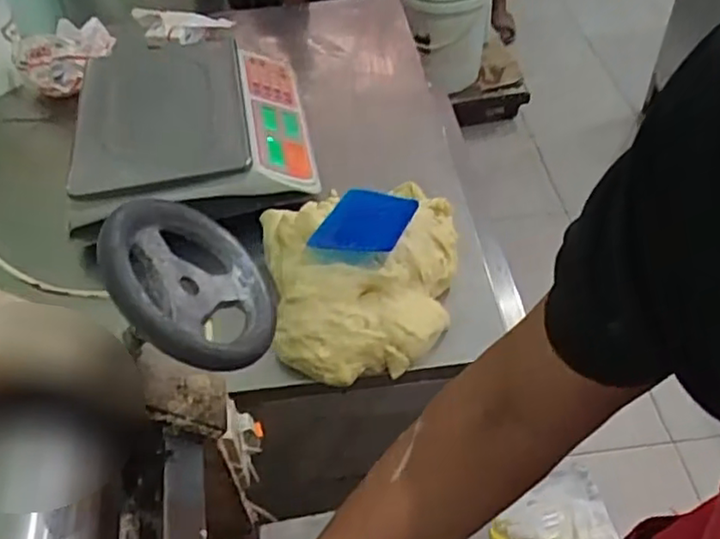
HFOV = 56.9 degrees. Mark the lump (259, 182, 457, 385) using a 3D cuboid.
[{"bbox_3d":[0.013,0.005,0.773,0.235,0.087,0.221,-9,47,-4],"label":"lump"}]

